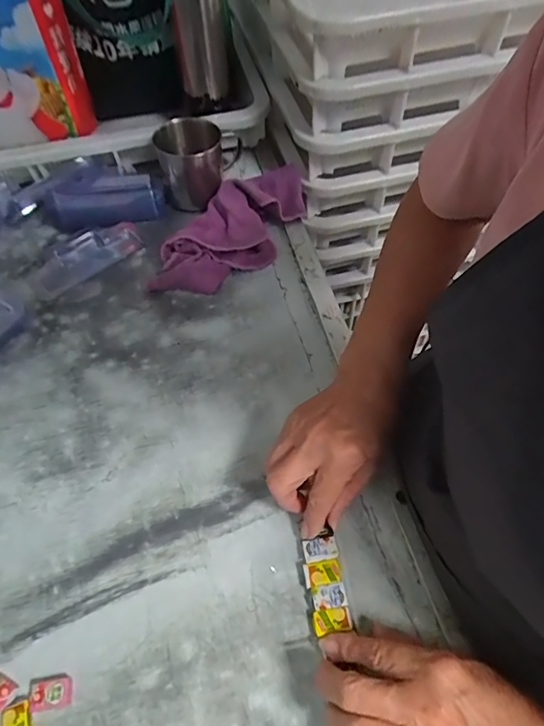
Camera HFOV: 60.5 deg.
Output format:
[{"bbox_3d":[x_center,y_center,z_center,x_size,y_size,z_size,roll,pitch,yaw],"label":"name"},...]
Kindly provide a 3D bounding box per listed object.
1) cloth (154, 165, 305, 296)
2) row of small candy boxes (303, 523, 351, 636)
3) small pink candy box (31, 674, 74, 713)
[{"bbox_3d":[-0.043,-0.163,0.548,0.107,0.058,0.232,35,64,22],"label":"cloth"},{"bbox_3d":[0.040,0.167,0.354,0.027,0.005,0.063,-6,57,-2],"label":"row of small candy boxes"},{"bbox_3d":[-0.154,0.230,0.325,0.027,0.008,0.019,-11,57,-5],"label":"small pink candy box"}]

